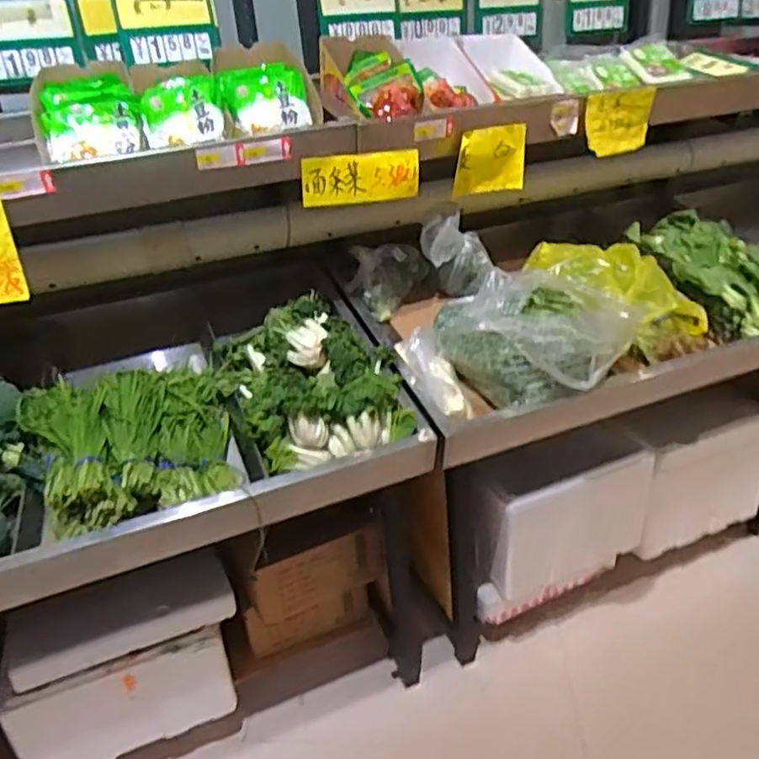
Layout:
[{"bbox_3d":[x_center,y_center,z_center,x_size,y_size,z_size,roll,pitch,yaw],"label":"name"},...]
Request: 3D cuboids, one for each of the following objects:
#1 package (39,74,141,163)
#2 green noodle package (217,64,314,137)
[{"bbox_3d":[-0.530,-0.485,1.192,0.160,0.125,0.205,-13,27,-17],"label":"package"},{"bbox_3d":[-0.228,-0.544,1.267,0.187,0.183,0.056,-11,-18,-7],"label":"green noodle package"}]

